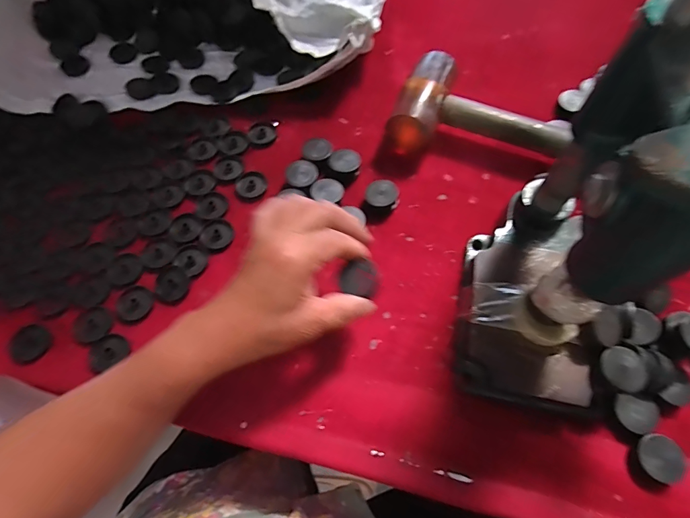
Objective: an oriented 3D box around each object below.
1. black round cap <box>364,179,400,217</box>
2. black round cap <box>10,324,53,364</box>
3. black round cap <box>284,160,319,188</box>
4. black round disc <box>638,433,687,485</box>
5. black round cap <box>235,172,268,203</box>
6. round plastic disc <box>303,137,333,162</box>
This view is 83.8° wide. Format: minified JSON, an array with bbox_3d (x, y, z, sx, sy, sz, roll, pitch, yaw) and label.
[{"bbox_3d":[0.037,-0.063,0.393,0.032,0.019,0.031,0,67,0],"label":"black round cap"},{"bbox_3d":[-0.281,0.074,0.343,0.031,0.004,0.034,0,67,0],"label":"black round cap"},{"bbox_3d":[-0.045,-0.088,0.406,0.034,0.014,0.033,0,67,0],"label":"black round cap"},{"bbox_3d":[0.240,0.151,0.293,0.033,0.016,0.033,0,67,0],"label":"black round disc"},{"bbox_3d":[-0.100,-0.078,0.410,0.034,0.004,0.036,0,67,0],"label":"black round cap"},{"bbox_3d":[-0.029,-0.115,0.414,0.030,0.015,0.026,-2,67,-1],"label":"round plastic disc"}]

